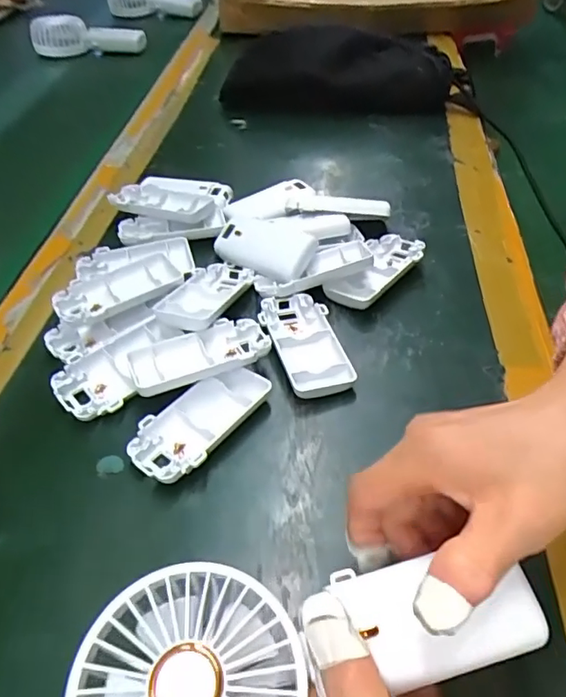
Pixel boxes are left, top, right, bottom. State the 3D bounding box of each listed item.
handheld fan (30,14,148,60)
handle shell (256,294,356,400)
[{"bbox_3d":[-0.321,-0.519,0.871,0.180,0.059,0.032,-8,48,-6],"label":"handheld fan"},{"bbox_3d":[0.016,-0.004,0.381,0.049,0.015,0.094,-12,48,-9],"label":"handle shell"}]

